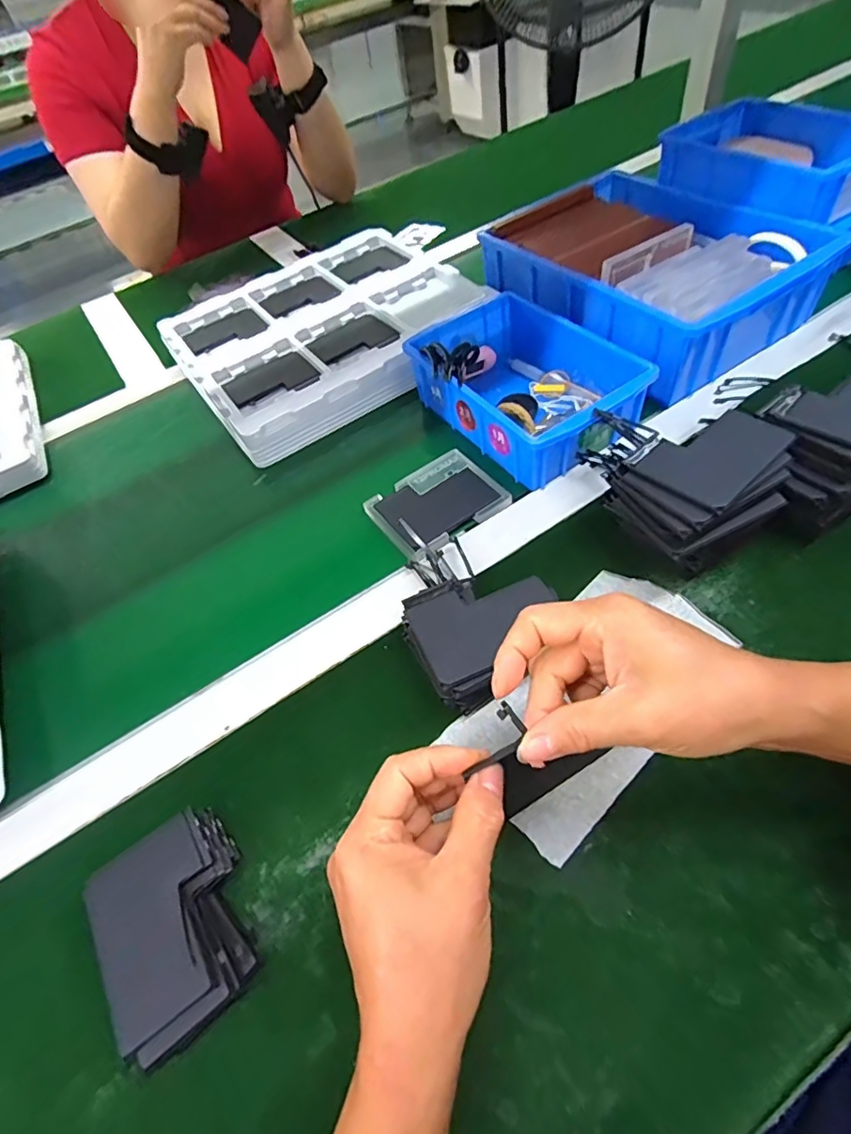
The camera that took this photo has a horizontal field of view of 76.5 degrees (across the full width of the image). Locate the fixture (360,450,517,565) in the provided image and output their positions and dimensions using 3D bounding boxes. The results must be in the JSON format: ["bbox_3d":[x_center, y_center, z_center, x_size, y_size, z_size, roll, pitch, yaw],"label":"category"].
[{"bbox_3d":[0.010,-0.055,0.463,0.102,0.017,0.085,-32,60,-18],"label":"fixture"}]

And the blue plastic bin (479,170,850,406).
[{"bbox_3d":[0.225,-0.316,0.560,0.221,0.094,0.291,-30,54,-12],"label":"blue plastic bin"}]

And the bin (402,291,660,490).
[{"bbox_3d":[0.089,-0.172,0.494,0.135,0.057,0.201,-33,55,-14],"label":"bin"}]

